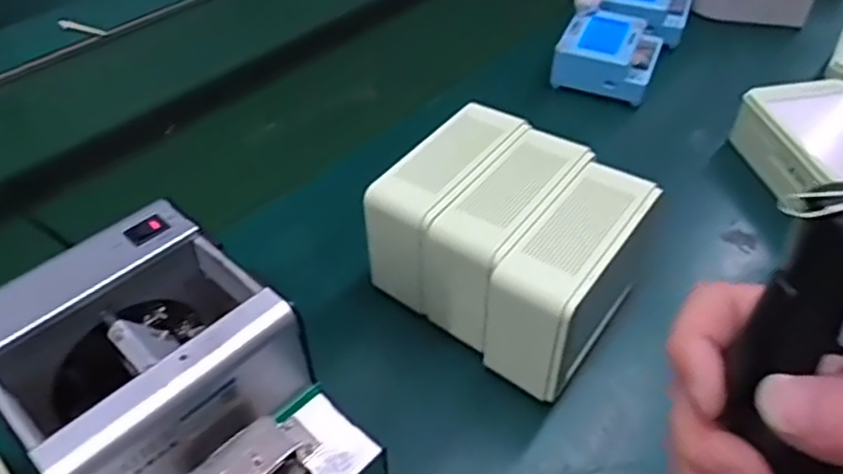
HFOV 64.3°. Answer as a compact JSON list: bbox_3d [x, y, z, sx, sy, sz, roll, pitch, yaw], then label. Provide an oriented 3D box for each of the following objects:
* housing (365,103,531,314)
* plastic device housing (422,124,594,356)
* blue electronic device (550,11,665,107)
[{"bbox_3d":[0.020,-0.027,0.509,0.059,0.094,0.137,27,51,25],"label":"housing"},{"bbox_3d":[0.063,0.002,0.484,0.054,0.103,0.132,28,52,26],"label":"plastic device housing"},{"bbox_3d":[0.205,-0.199,0.728,0.102,0.047,0.110,20,49,20],"label":"blue electronic device"}]

